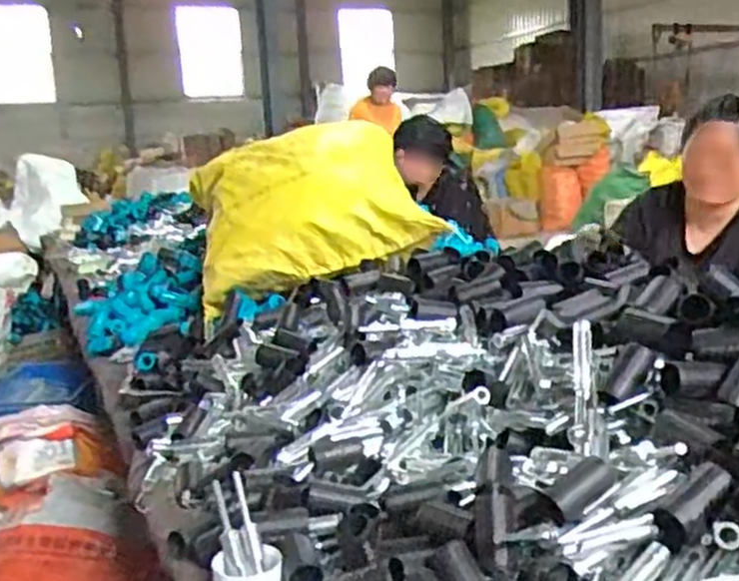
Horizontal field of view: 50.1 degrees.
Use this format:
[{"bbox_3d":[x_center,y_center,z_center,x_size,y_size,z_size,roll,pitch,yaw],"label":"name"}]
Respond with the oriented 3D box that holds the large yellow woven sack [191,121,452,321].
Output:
[{"bbox_3d":[-0.110,-0.152,1.524,0.440,0.291,0.246,-5,11,-11],"label":"large yellow woven sack"}]

